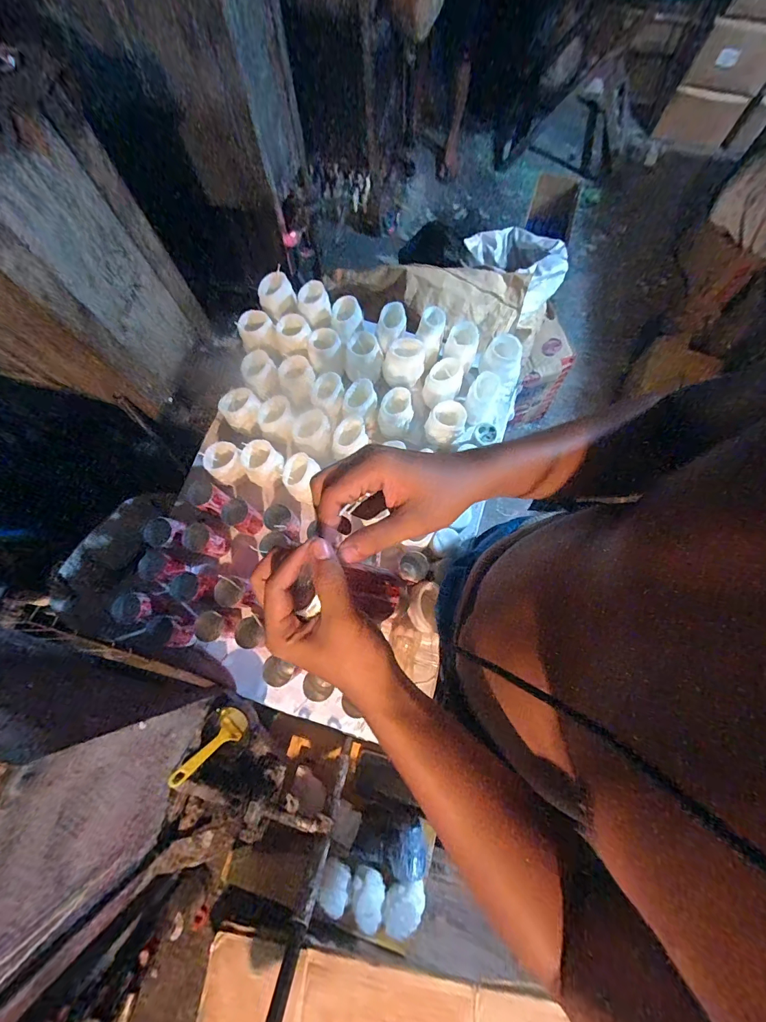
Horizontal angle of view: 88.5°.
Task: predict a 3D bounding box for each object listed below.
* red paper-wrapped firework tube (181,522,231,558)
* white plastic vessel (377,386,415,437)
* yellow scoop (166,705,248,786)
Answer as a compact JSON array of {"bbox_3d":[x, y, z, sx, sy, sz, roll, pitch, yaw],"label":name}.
[{"bbox_3d":[-0.329,0.059,0.742,0.059,0.083,0.054,17,75,5],"label":"red paper-wrapped firework tube"},{"bbox_3d":[0.029,-0.199,0.810,0.074,0.111,0.054,-32,77,-9],"label":"white plastic vessel"},{"bbox_3d":[-0.273,0.371,0.618,0.050,0.020,0.127,39,51,10],"label":"yellow scoop"}]

